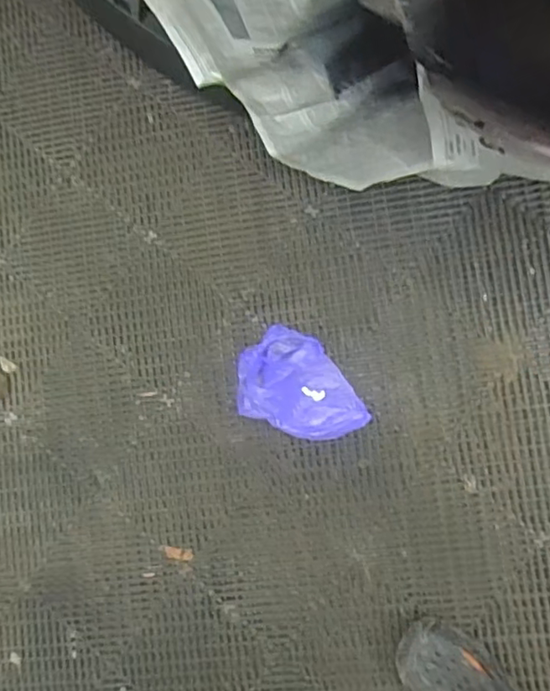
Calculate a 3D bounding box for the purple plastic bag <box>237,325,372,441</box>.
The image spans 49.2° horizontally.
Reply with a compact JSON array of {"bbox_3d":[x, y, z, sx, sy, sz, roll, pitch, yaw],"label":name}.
[{"bbox_3d":[0.046,0.066,0.965,0.223,0.071,0.156,22,89,9],"label":"purple plastic bag"}]

